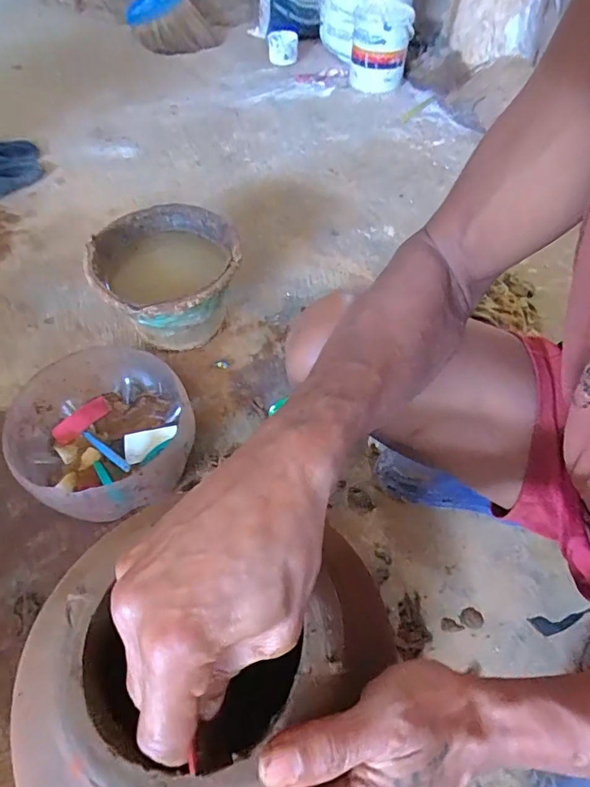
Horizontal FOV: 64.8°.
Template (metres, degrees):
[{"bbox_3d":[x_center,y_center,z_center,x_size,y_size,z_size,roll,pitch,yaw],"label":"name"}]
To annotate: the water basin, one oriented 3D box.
[{"bbox_3d":[-0.219,-0.185,0.842,0.244,0.187,0.244,1,55,-1],"label":"water basin"}]

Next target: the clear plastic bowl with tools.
[{"bbox_3d":[-0.275,0.069,0.691,0.239,0.132,0.243,1,54,-1],"label":"clear plastic bowl with tools"}]

